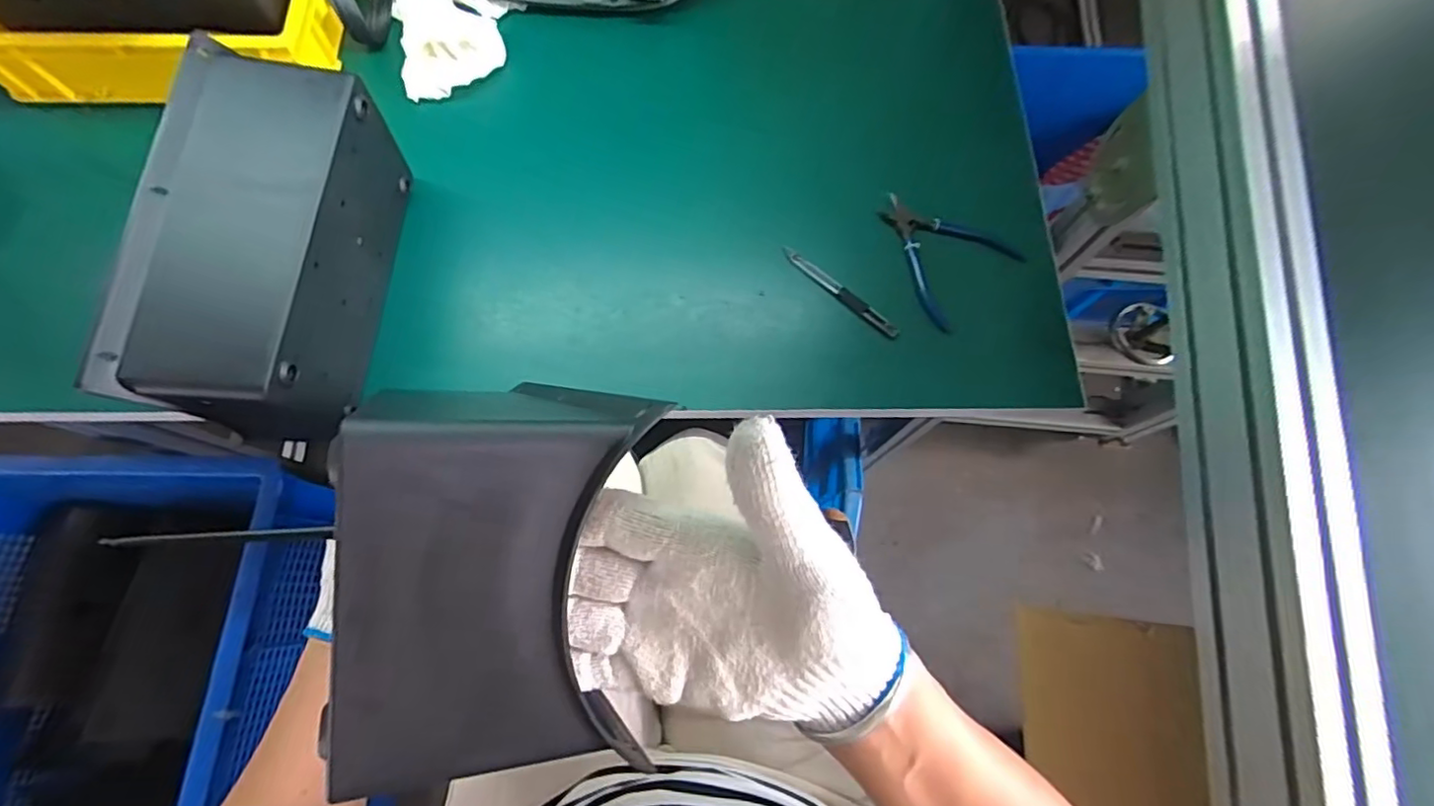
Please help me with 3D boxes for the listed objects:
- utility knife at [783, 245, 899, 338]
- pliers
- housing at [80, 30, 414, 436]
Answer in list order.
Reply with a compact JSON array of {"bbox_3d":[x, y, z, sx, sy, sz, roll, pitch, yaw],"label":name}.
[{"bbox_3d":[0.120,-0.109,0.591,0.137,0.009,0.016,40,76,10],"label":"utility knife"},{"bbox_3d":[0.216,-0.155,0.604,0.118,0.022,0.138,-41,78,-13],"label":"pliers"},{"bbox_3d":[-0.358,-0.119,0.495,0.116,0.138,0.282,3,73,-1],"label":"housing"}]

